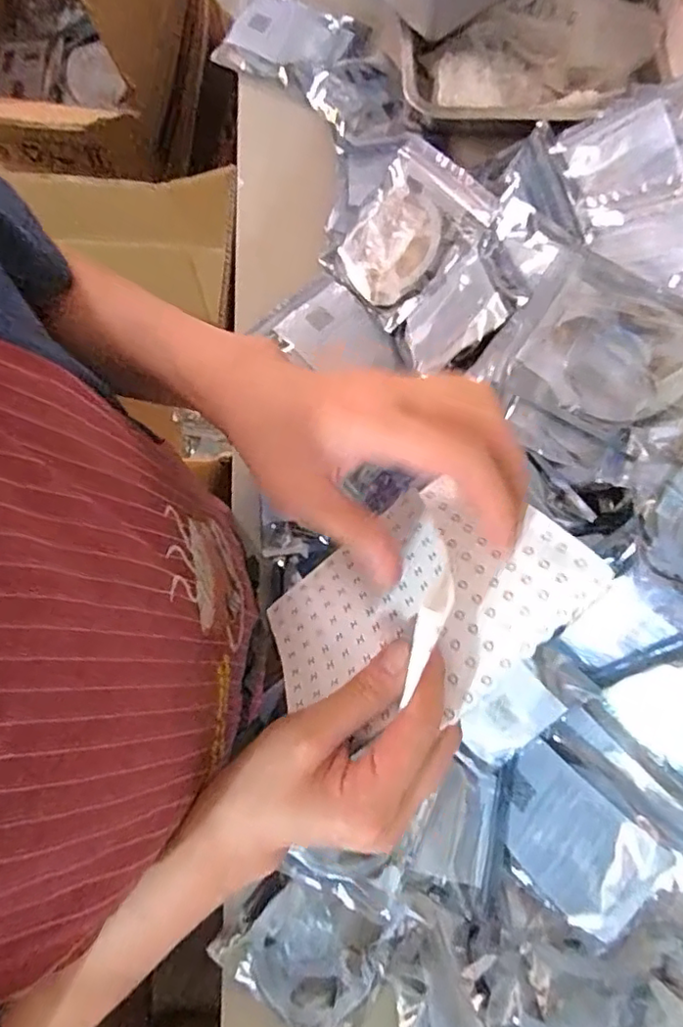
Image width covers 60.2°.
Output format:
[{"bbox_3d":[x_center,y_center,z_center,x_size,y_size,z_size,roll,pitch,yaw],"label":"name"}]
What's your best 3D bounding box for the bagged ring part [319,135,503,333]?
[{"bbox_3d":[0.061,-0.272,0.570,0.148,0.015,0.125,-46,70,17],"label":"bagged ring part"}]

